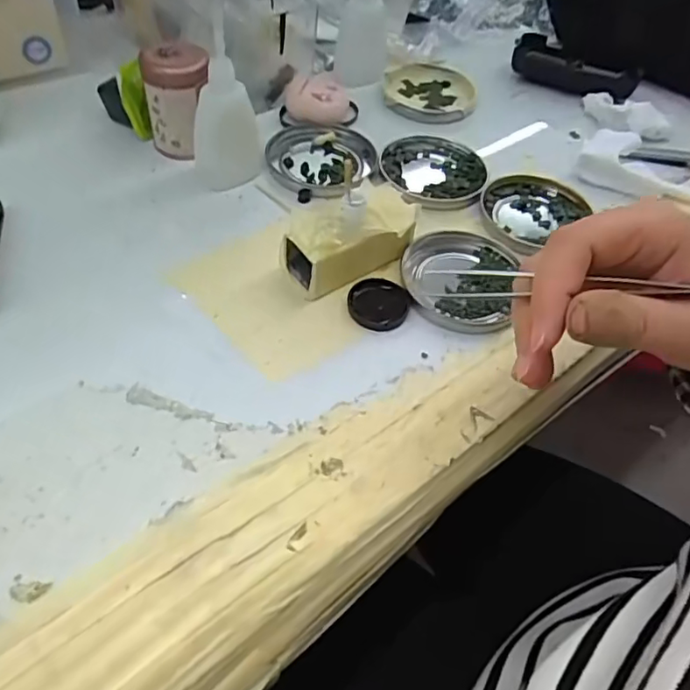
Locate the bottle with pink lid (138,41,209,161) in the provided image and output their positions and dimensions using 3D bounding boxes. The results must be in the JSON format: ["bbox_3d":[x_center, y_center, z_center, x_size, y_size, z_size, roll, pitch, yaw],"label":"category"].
[{"bbox_3d":[-0.113,-0.163,0.398,0.042,0.068,0.047,-6,53,-10],"label":"bottle with pink lid"}]

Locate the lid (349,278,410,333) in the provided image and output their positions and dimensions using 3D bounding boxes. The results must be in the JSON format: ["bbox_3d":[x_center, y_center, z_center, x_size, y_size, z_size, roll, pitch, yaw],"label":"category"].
[{"bbox_3d":[0.019,-0.024,0.343,0.035,0.006,0.036,3,52,-4],"label":"lid"}]

